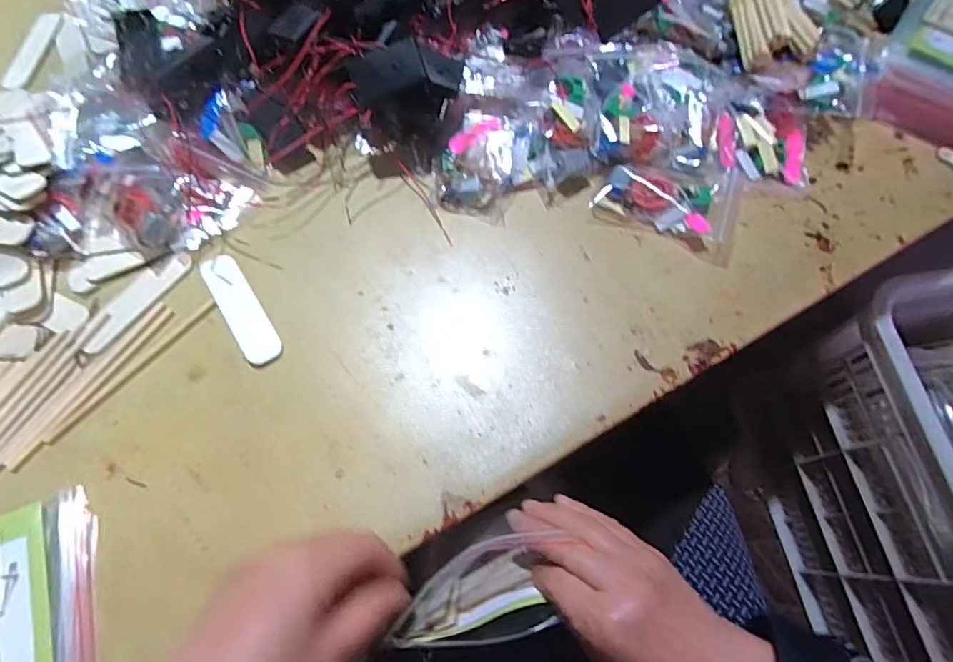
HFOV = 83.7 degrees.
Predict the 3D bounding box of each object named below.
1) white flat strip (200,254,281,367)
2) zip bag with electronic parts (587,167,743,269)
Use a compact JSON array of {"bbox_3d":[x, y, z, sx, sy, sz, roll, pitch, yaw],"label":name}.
[{"bbox_3d":[-0.187,-0.018,0.420,0.028,0.004,0.106,-30,70,-18],"label":"white flat strip"},{"bbox_3d":[0.160,-0.110,0.441,0.114,0.022,0.078,15,68,8],"label":"zip bag with electronic parts"}]

